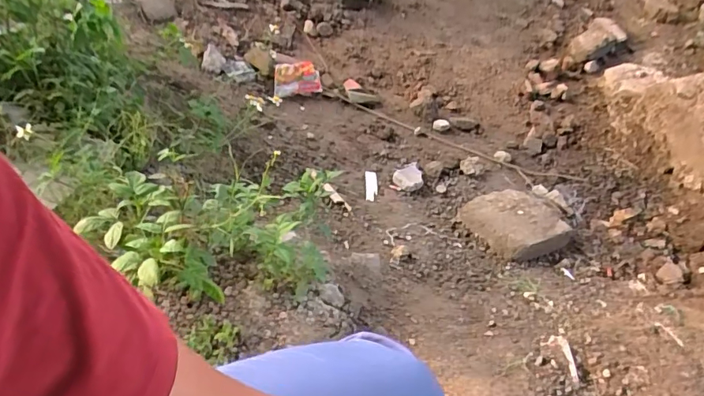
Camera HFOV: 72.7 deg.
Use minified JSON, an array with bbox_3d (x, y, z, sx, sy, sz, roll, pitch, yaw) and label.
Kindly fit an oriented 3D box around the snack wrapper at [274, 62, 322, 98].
[{"bbox_3d":[-0.173,-0.369,1.484,0.143,0.097,0.022,-10,26,-5],"label":"snack wrapper"}]

